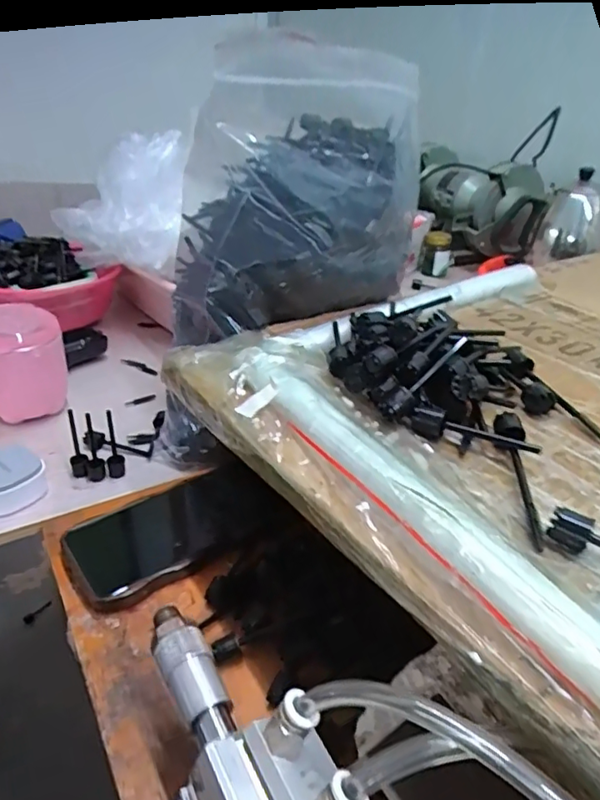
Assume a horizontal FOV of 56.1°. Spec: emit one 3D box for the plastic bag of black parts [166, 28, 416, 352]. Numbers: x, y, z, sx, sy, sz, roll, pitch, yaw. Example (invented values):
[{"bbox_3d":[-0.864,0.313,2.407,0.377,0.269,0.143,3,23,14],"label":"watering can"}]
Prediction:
[{"bbox_3d":[-0.004,-0.175,0.469,0.188,0.198,0.166,5,31,3],"label":"plastic bag of black parts"}]

